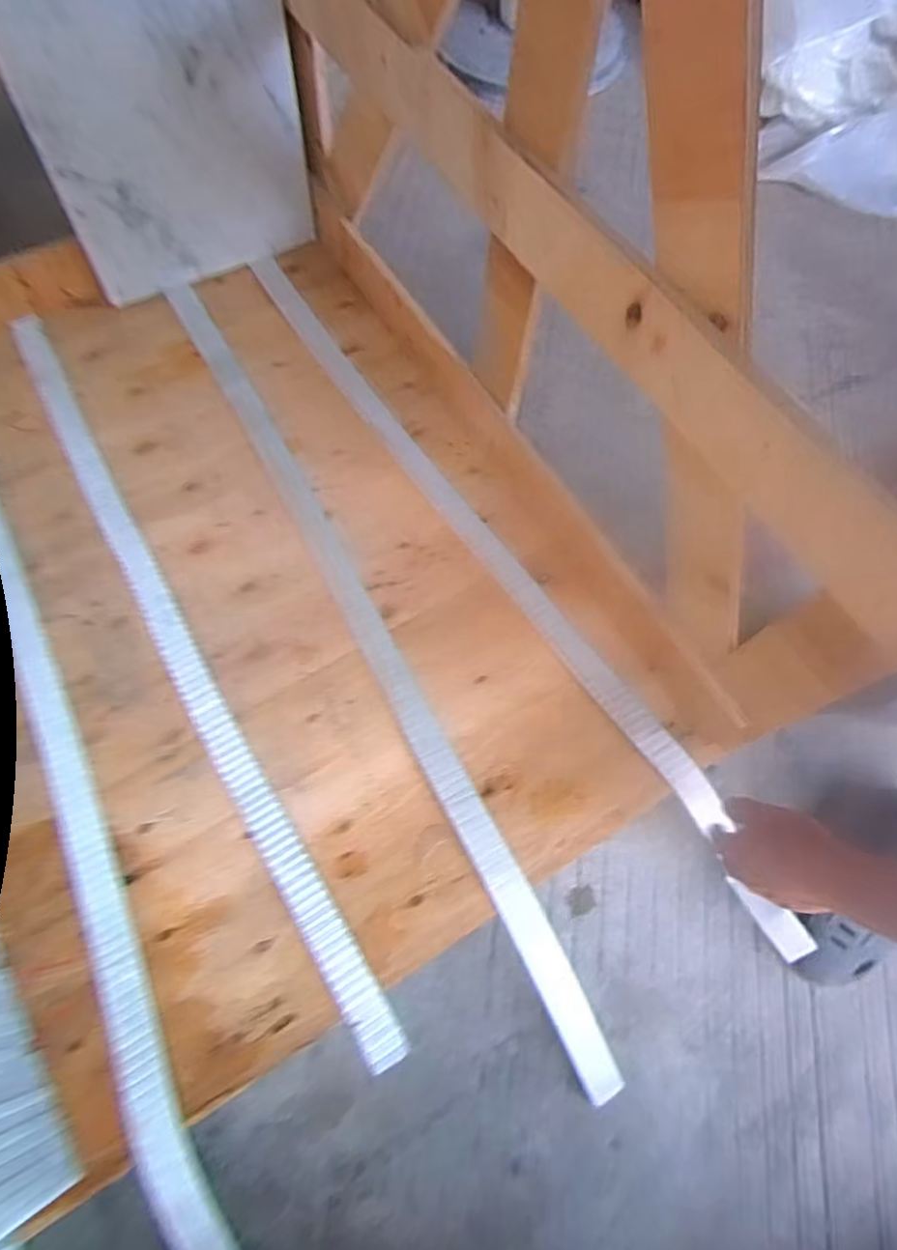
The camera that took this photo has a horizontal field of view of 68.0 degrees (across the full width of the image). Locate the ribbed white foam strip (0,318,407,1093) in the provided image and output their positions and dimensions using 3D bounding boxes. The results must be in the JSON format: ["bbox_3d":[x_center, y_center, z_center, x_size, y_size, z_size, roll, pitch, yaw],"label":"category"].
[{"bbox_3d":[-0.325,-0.001,0.745,0.053,0.012,0.988,-30,71,-13],"label":"ribbed white foam strip"}]

